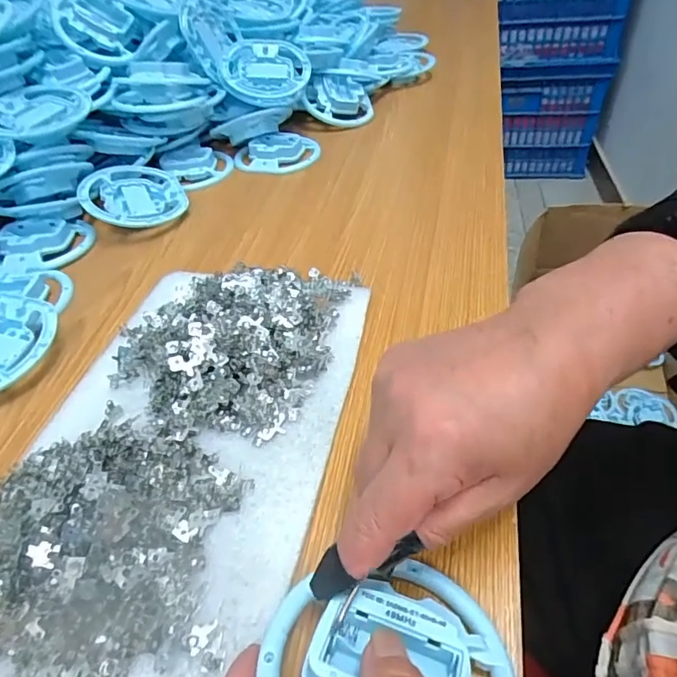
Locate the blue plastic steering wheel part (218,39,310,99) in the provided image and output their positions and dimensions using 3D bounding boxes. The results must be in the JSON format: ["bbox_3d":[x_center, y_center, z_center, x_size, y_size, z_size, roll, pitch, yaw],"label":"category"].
[{"bbox_3d":[-0.090,-0.329,0.626,0.107,0.021,0.108,-6,64,-9],"label":"blue plastic steering wheel part"}]

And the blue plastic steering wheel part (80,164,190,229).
[{"bbox_3d":[-0.213,-0.147,0.533,0.103,0.015,0.098,-15,54,-28],"label":"blue plastic steering wheel part"}]

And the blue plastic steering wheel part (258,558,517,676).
[{"bbox_3d":[0.020,0.130,0.210,0.102,0.035,0.084,0,43,7],"label":"blue plastic steering wheel part"}]

